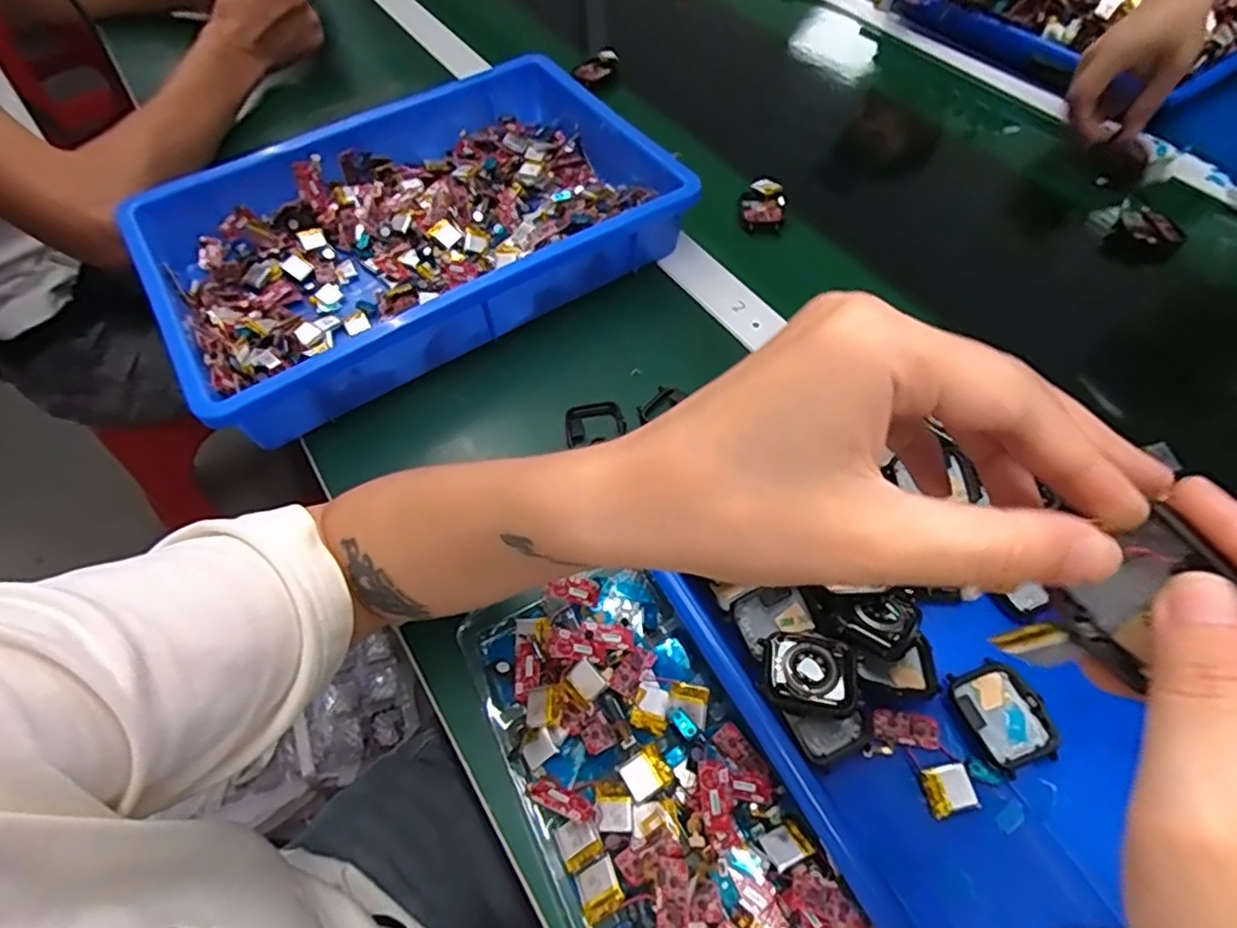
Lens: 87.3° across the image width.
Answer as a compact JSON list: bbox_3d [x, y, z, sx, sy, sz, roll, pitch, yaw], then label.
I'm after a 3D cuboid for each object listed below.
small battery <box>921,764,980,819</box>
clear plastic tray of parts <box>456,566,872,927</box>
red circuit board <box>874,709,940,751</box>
[{"bbox_3d":[0.149,0.146,0.291,0.020,0.005,0.019,-9,57,-5],"label":"small battery"},{"bbox_3d":[0.023,0.164,0.293,0.108,0.029,0.259,-25,60,-15],"label":"clear plastic tray of parts"},{"bbox_3d":[0.135,0.124,0.305,0.028,0.004,0.014,8,57,6],"label":"red circuit board"}]

